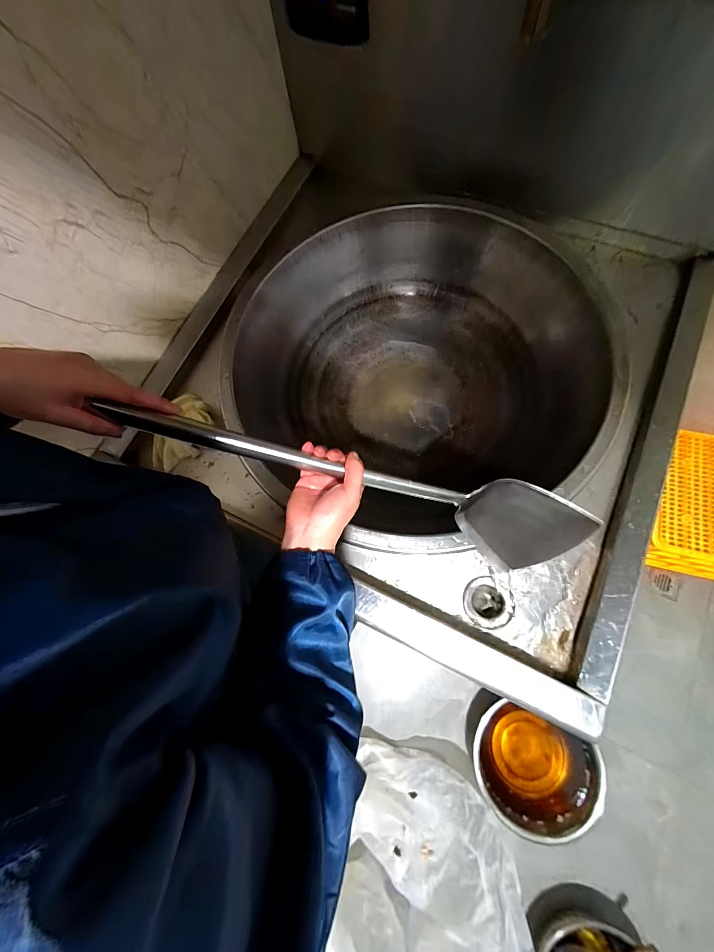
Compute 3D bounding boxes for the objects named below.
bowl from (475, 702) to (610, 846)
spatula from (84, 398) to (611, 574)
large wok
[{"bbox_3d":[0.535,0.917,0.979,0.331,0.147,0.306,0,75,2],"label":"bowl"},{"bbox_3d":[0.012,0.023,0.382,0.543,0.131,0.089,13,75,-12],"label":"spatula"},{"bbox_3d":[0.102,-0.224,0.704,0.728,0.224,0.624,-1,75,1],"label":"large wok"}]

